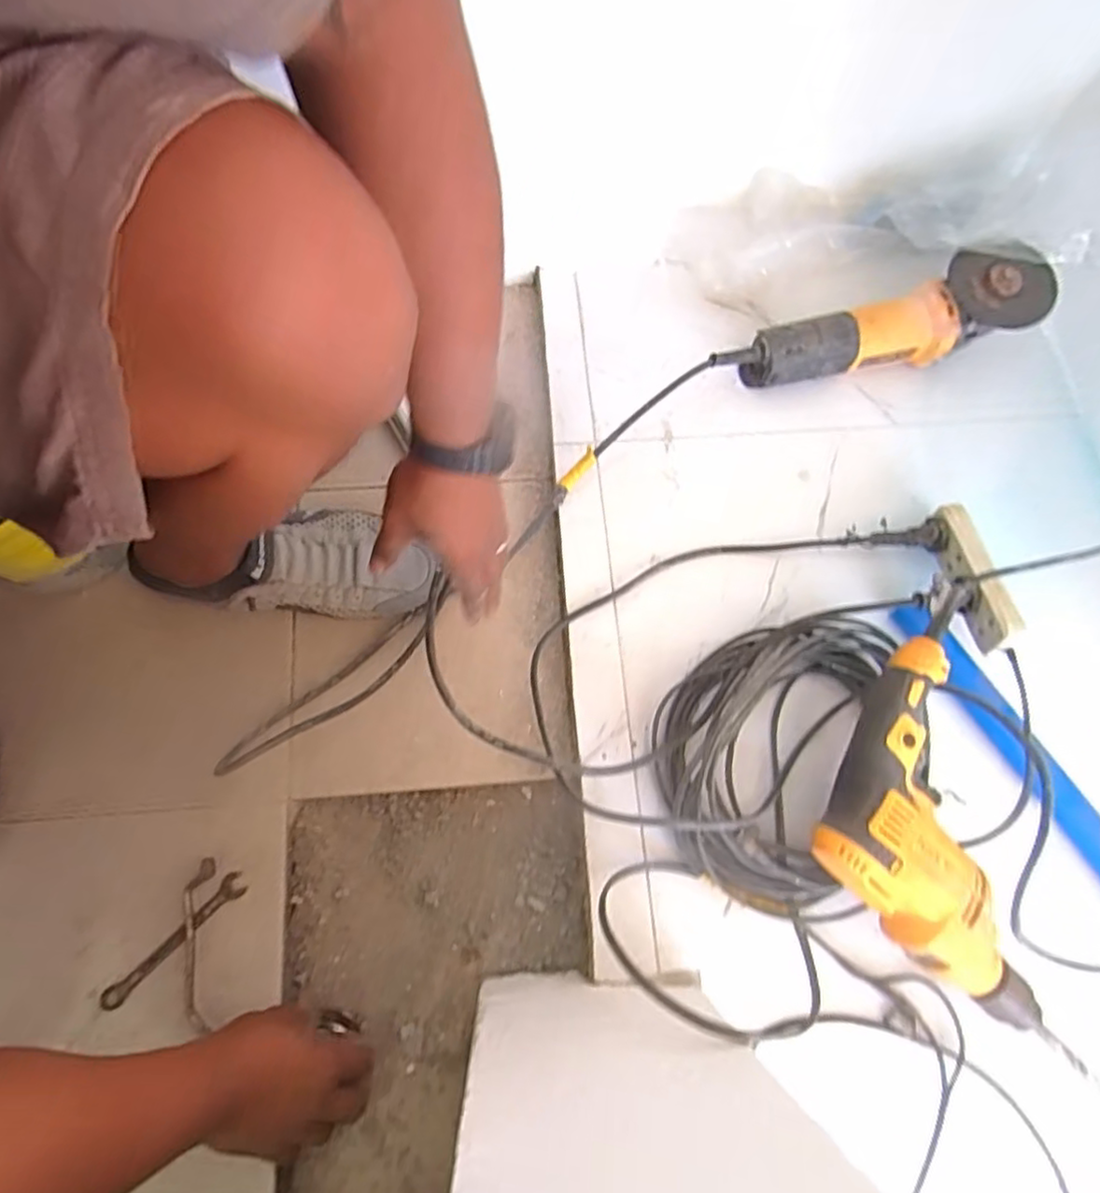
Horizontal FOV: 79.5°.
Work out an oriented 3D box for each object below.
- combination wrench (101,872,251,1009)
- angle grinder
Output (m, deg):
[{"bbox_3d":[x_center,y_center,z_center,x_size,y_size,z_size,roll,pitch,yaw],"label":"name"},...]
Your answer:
[{"bbox_3d":[-0.314,0.290,0.554,0.139,0.009,0.020,-44,79,-10],"label":"combination wrench"},{"bbox_3d":[0.324,-0.270,0.660,0.295,0.101,0.080,-9,75,-5],"label":"angle grinder"}]

